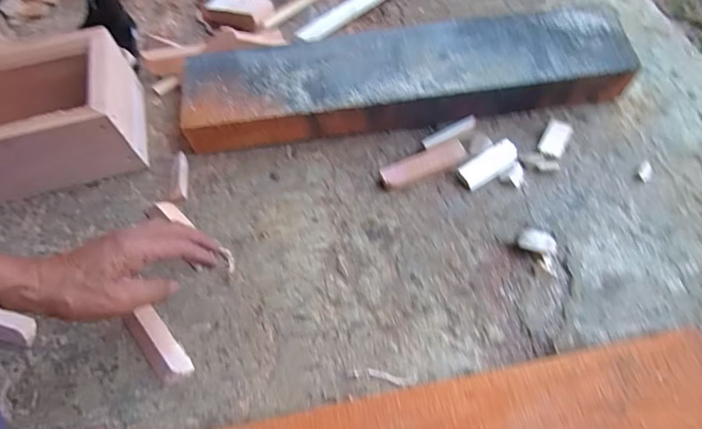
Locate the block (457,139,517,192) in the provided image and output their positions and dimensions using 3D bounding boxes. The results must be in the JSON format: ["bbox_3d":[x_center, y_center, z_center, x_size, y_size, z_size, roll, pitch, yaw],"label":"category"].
[{"bbox_3d":[0.175,-0.063,0.593,0.082,0.012,0.031,-31,82,-8],"label":"block"}]

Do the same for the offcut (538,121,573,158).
[{"bbox_3d":[0.263,-0.096,0.598,0.031,0.010,0.053,27,68,15],"label":"offcut"}]

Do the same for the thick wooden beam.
[{"bbox_3d":[0.068,-0.182,0.622,0.573,0.067,0.130,-6,63,0],"label":"thick wooden beam"}]

